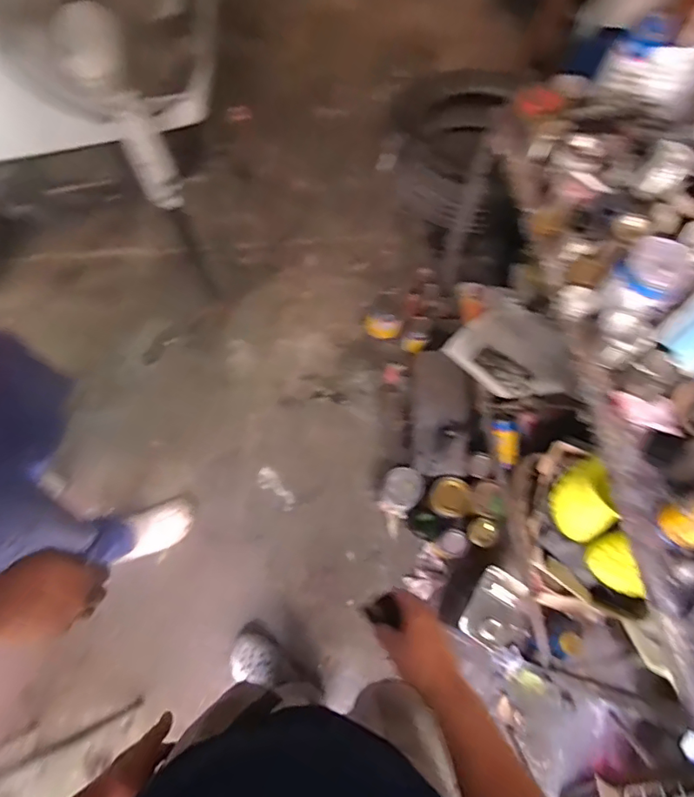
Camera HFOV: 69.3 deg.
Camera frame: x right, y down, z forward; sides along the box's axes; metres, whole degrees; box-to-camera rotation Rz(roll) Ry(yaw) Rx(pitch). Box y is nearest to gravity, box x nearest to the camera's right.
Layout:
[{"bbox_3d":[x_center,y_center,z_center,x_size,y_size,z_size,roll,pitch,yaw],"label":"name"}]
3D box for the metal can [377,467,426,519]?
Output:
[{"bbox_3d":[0.155,0.267,1.434,0.112,0.108,0.131,25,73,10],"label":"metal can"}]

